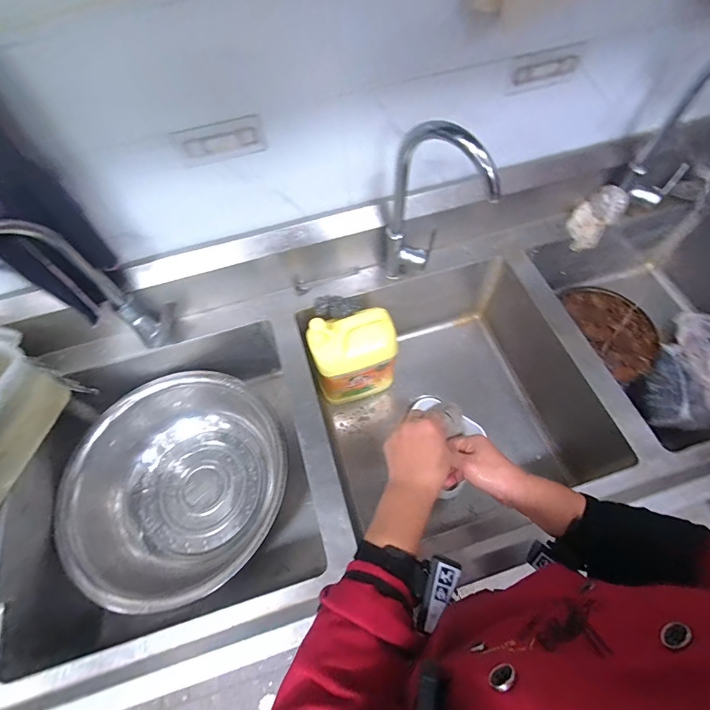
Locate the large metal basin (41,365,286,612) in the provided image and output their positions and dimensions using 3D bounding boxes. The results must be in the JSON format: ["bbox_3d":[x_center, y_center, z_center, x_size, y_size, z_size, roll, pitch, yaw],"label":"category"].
[{"bbox_3d":[-0.374,0.281,0.852,0.455,0.187,0.435,-1,61,3],"label":"large metal basin"}]

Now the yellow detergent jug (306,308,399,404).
[{"bbox_3d":[-0.002,0.006,0.885,0.187,0.296,0.108,-15,62,-5],"label":"yellow detergent jug"}]

